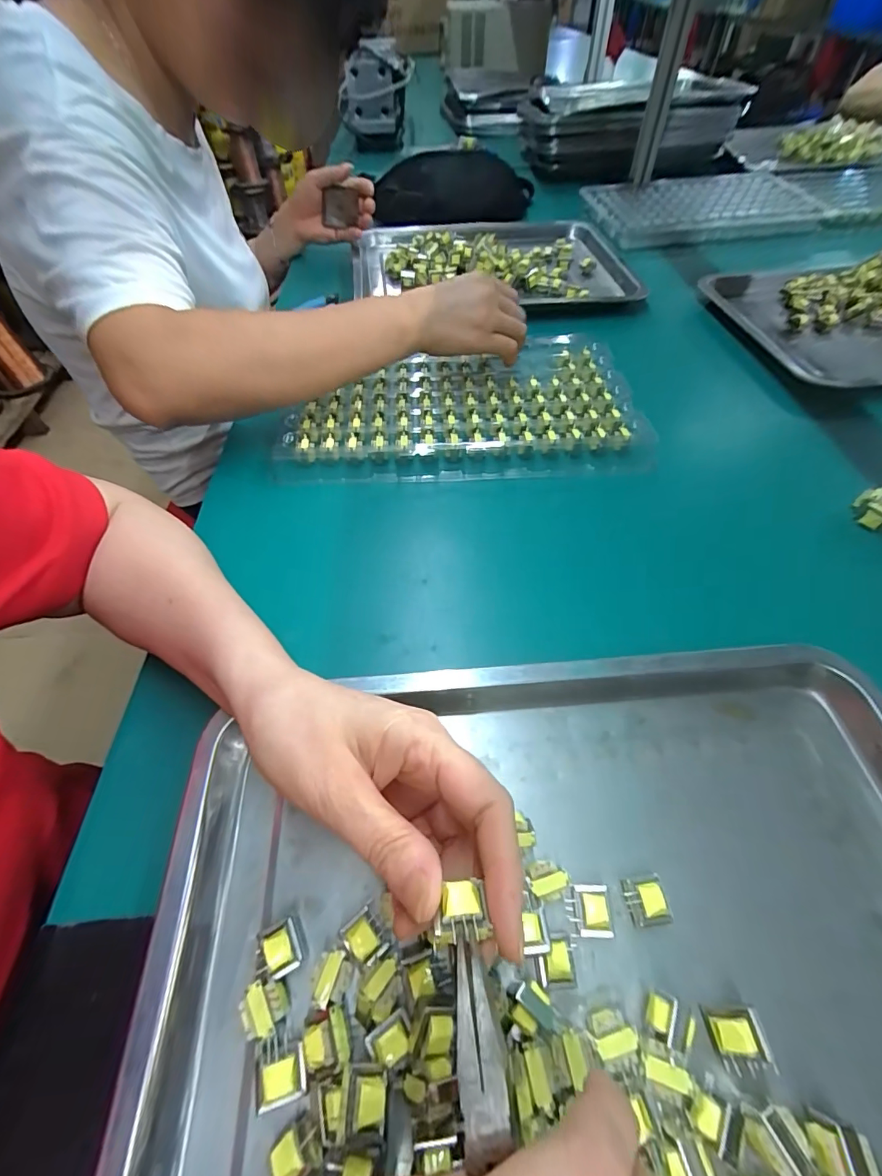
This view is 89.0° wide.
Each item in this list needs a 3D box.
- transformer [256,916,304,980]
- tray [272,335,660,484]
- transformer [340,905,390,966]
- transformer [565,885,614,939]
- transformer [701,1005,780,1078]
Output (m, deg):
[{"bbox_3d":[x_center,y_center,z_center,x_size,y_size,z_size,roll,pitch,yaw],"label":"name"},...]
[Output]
[{"bbox_3d":[-0.072,0.164,0.204,0.018,0.015,0.019,-24,57,-15],"label":"transformer"},{"bbox_3d":[0.018,-0.188,0.447,0.331,0.022,0.200,-2,61,-1],"label":"tray"},{"bbox_3d":[-0.035,0.161,0.206,0.016,0.013,0.019,-31,59,-19],"label":"transformer"},{"bbox_3d":[0.069,0.154,0.213,0.019,0.016,0.020,0,54,1],"label":"transformer"},{"bbox_3d":[0.121,0.187,0.186,0.017,0.019,0.022,-6,54,-3],"label":"transformer"}]

